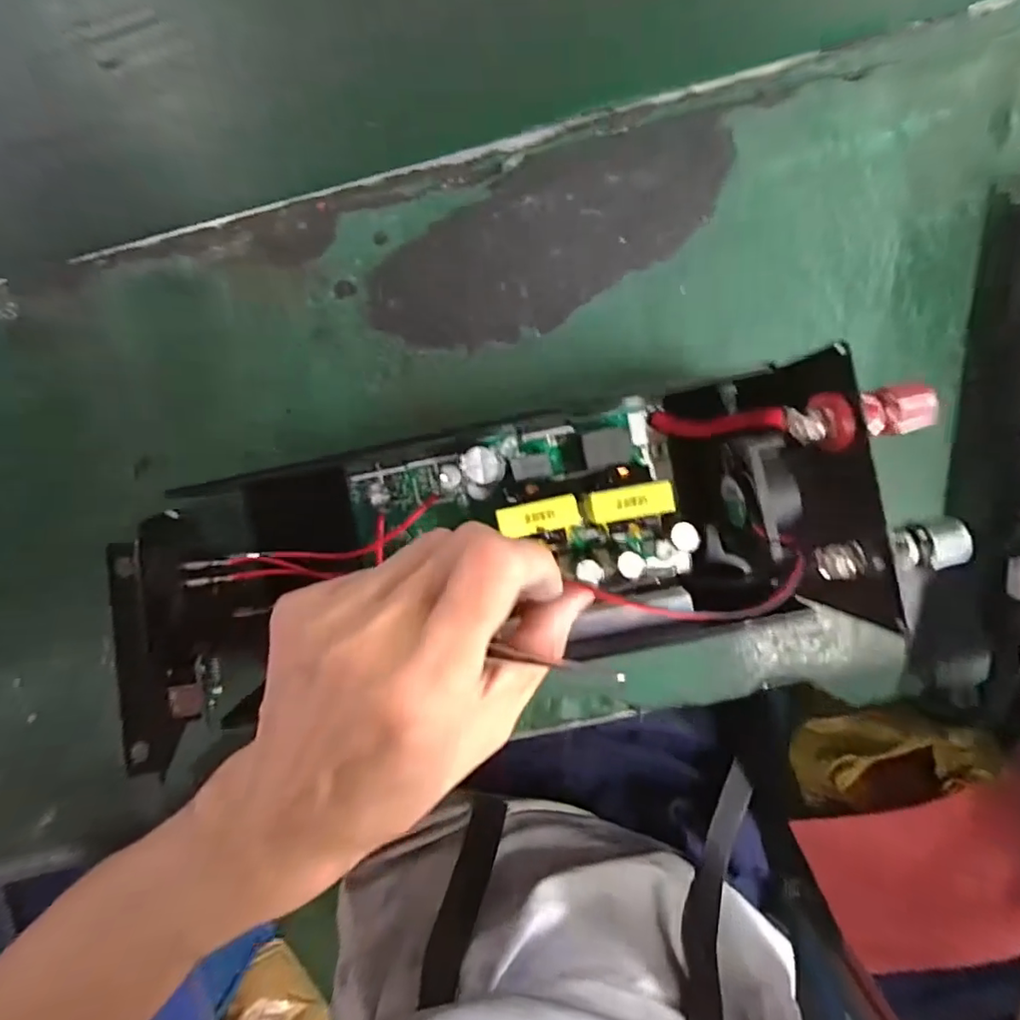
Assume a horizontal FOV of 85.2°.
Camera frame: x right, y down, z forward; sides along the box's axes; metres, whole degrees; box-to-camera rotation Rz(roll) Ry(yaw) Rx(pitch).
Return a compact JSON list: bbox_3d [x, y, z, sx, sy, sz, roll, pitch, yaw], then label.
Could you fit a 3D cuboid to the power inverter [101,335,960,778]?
[{"bbox_3d":[-0.011,0.017,0.227,0.280,0.090,0.098,-9,96,6],"label":"power inverter"}]

